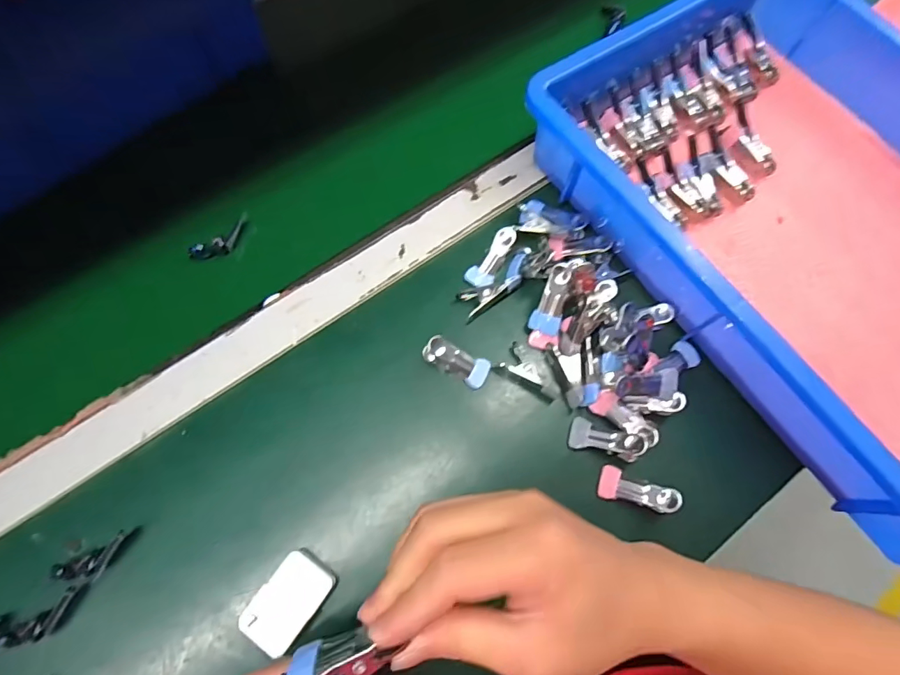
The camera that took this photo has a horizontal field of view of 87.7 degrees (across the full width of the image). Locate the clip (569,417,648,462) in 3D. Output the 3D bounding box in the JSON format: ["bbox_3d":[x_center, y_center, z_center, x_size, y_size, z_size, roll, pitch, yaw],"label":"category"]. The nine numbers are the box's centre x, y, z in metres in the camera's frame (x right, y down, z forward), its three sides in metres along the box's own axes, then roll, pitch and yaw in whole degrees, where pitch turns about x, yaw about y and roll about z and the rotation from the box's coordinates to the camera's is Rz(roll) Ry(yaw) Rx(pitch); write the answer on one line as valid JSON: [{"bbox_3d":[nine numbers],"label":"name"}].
[{"bbox_3d":[0.113,0.075,0.337,0.051,0.015,0.022,11,70,23],"label":"clip"}]

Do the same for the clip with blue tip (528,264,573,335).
[{"bbox_3d":[0.077,-0.028,0.350,0.023,0.010,0.053,16,114,5],"label":"clip with blue tip"}]

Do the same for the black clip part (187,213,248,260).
[{"bbox_3d":[-0.187,-0.082,0.388,0.019,0.017,0.056,39,75,12],"label":"black clip part"}]

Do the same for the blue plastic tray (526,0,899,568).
[{"bbox_3d":[0.294,-0.083,0.360,0.288,0.078,0.452,-33,75,-11],"label":"blue plastic tray"}]

